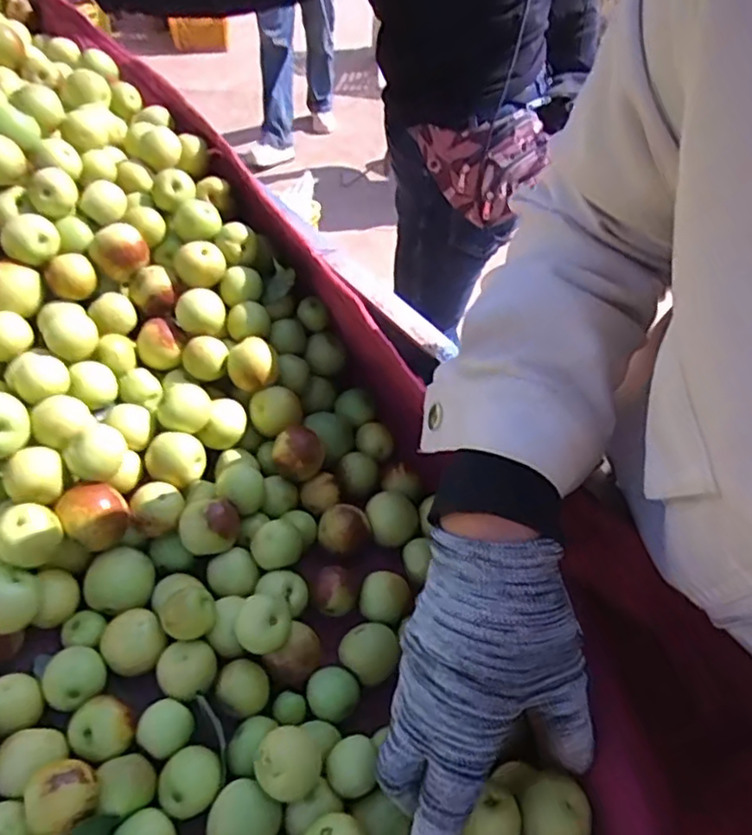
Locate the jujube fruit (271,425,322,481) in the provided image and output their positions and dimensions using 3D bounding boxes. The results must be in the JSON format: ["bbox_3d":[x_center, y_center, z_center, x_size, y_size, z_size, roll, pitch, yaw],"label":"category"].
[{"bbox_3d":[-0.054,0.028,0.446,0.033,0.029,0.035,-5,46,-10],"label":"jujube fruit"}]

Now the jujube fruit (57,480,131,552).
[{"bbox_3d":[-0.168,0.062,0.392,0.036,0.038,0.029,-20,51,-23],"label":"jujube fruit"}]

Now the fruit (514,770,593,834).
[{"bbox_3d":[0.081,0.188,0.303,0.031,0.029,0.032,0,46,-6],"label":"fruit"}]

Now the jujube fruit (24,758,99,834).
[{"bbox_3d":[-0.146,0.179,0.305,0.028,0.025,0.031,24,48,18],"label":"jujube fruit"}]

